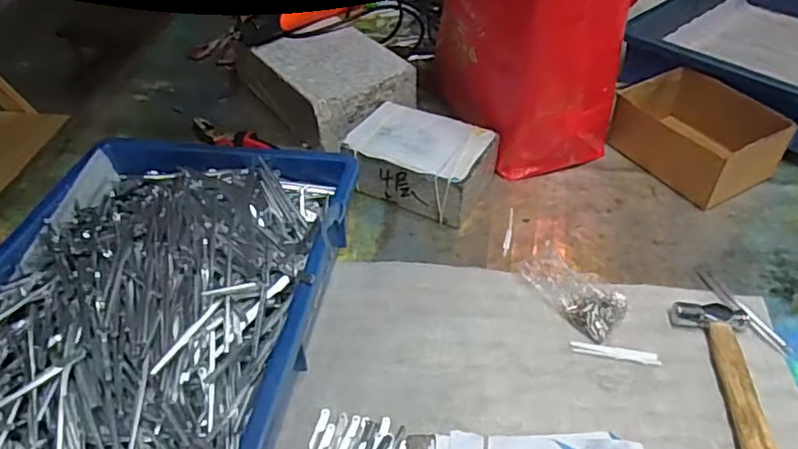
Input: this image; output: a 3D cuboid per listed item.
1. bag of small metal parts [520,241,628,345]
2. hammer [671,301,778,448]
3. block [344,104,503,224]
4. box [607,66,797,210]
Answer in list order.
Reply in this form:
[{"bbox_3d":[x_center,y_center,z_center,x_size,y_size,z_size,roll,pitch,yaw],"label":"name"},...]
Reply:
[{"bbox_3d":[0.163,0.054,0.535,0.056,0.037,0.092,-32,51,-29],"label":"bag of small metal parts"},{"bbox_3d":[0.261,0.129,0.464,0.054,0.021,0.155,5,44,7],"label":"hammer"},{"bbox_3d":[0.024,-0.072,0.653,0.148,0.063,0.104,18,47,20],"label":"block"},{"bbox_3d":[0.344,-0.106,0.670,0.130,0.071,0.160,-25,48,-23],"label":"box"}]

